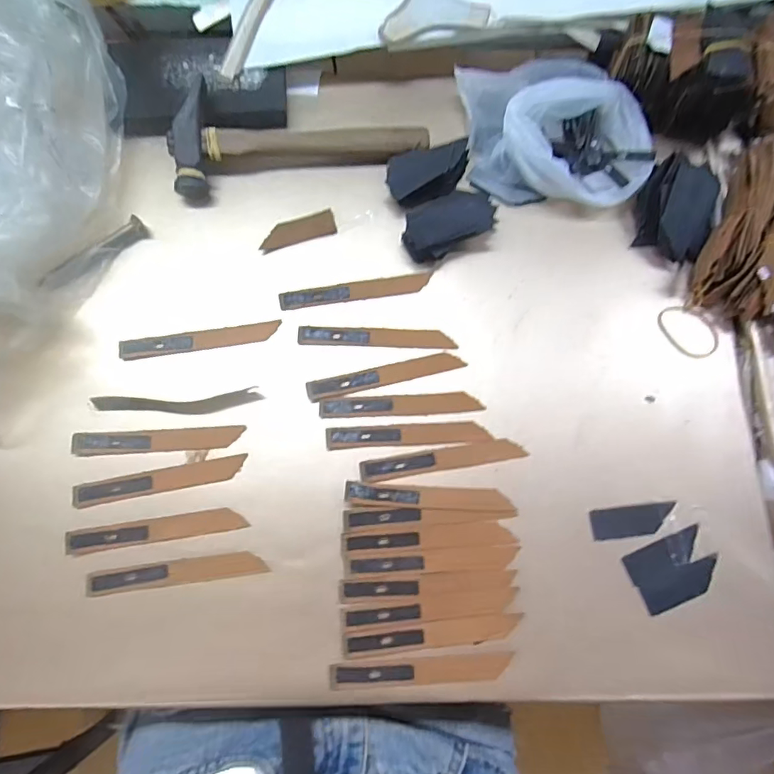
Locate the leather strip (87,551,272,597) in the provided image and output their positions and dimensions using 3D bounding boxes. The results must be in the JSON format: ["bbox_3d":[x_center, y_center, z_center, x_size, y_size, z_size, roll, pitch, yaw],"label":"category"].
[{"bbox_3d":[-0.151,0.134,0.365,0.122,0.005,0.017,-6,80,-7],"label":"leather strip"}]

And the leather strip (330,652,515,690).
[{"bbox_3d":[0.024,0.199,0.353,0.124,0.004,0.017,-3,76,-2],"label":"leather strip"}]

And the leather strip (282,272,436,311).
[{"bbox_3d":[-0.025,-0.080,0.422,0.125,0.004,0.016,-9,77,-4],"label":"leather strip"}]

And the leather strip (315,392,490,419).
[{"bbox_3d":[0.011,0.014,0.393,0.124,0.004,0.015,-3,76,-2],"label":"leather strip"}]

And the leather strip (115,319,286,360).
[{"bbox_3d":[-0.150,-0.038,0.405,0.125,0.004,0.015,-9,77,-4],"label":"leather strip"}]

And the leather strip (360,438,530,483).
[{"bbox_3d":[0.042,0.055,0.385,0.123,0.004,0.017,-10,77,-4],"label":"leather strip"}]

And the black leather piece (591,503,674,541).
[{"bbox_3d":[0.188,0.102,0.385,0.063,0.004,0.022,-6,76,0],"label":"black leather piece"}]

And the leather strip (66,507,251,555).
[{"bbox_3d":[-0.167,0.104,0.369,0.123,0.013,0.017,-9,77,-4],"label":"leather strip"}]

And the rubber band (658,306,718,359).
[{"bbox_3d":[0.251,-0.048,0.418,0.041,0.004,0.051,-26,78,-8],"label":"rubber band"}]

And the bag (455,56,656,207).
[{"bbox_3d":[0.144,-0.226,0.439,0.161,0.049,0.126,9,76,1],"label":"bag"}]

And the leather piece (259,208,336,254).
[{"bbox_3d":[-0.077,-0.133,0.434,0.066,0.004,0.022,-20,78,-6],"label":"leather piece"}]

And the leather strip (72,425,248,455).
[{"bbox_3d":[-0.174,0.041,0.386,0.125,0.007,0.017,-3,76,-2],"label":"leather strip"}]

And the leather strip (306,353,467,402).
[{"bbox_3d":[-0.001,-0.009,0.397,0.122,0.004,0.016,-13,77,-5],"label":"leather strip"}]

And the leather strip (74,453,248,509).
[{"bbox_3d":[-0.170,0.071,0.381,0.125,0.005,0.018,-11,77,-4],"label":"leather strip"}]

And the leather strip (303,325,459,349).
[{"bbox_3d":[-0.008,-0.041,0.409,0.125,0.004,0.016,2,76,-1],"label":"leather strip"}]

